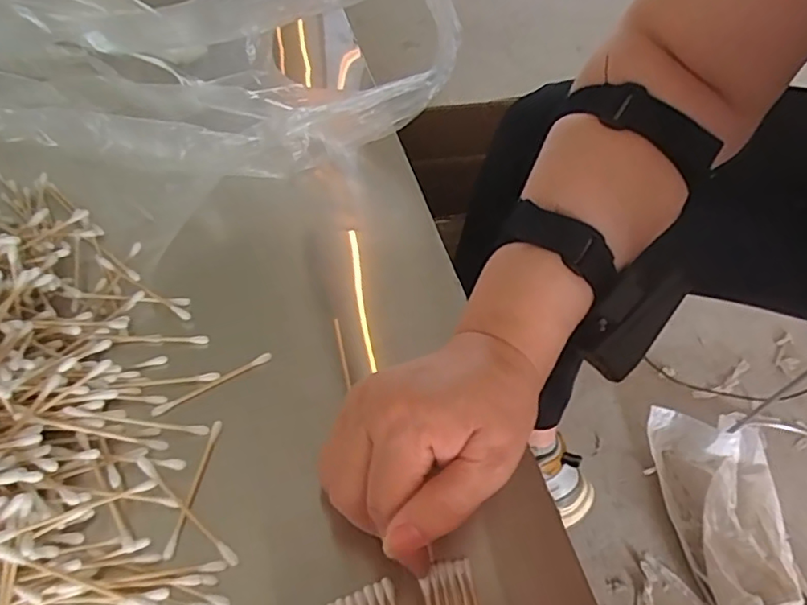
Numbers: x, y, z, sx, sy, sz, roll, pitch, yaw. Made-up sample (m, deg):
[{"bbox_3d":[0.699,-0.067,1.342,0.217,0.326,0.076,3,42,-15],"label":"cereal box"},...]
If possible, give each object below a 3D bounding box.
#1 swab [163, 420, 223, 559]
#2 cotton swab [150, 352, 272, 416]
[{"bbox_3d":[-0.107,0.093,0.294,0.005,0.007,0.071,10,55,3],"label":"swab"},{"bbox_3d":[-0.109,0.046,0.332,0.071,0.006,0.005,-28,61,-21],"label":"cotton swab"}]

